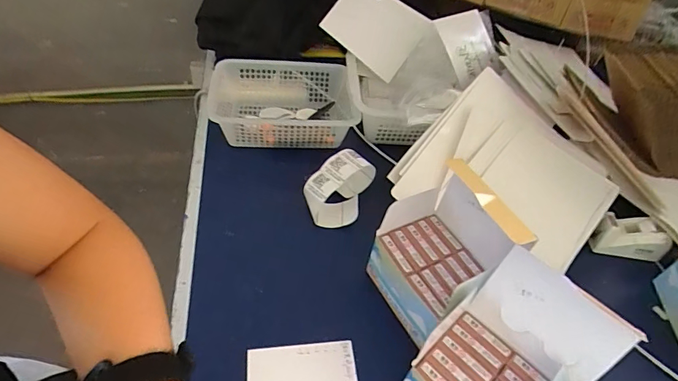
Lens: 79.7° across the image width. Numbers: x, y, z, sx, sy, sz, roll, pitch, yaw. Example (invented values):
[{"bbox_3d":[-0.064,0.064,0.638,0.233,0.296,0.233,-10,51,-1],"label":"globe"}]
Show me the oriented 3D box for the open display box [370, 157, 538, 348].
[{"bbox_3d":[0.140,0.066,0.519,0.159,0.165,0.143,-19,52,-22],"label":"open display box"}]

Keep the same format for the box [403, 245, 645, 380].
[{"bbox_3d":[0.174,0.187,0.436,0.159,0.160,0.147,-33,59,-31],"label":"box"}]

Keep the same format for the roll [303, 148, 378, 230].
[{"bbox_3d":[-0.003,-0.001,0.672,0.091,0.082,0.125,17,48,9],"label":"roll"}]

